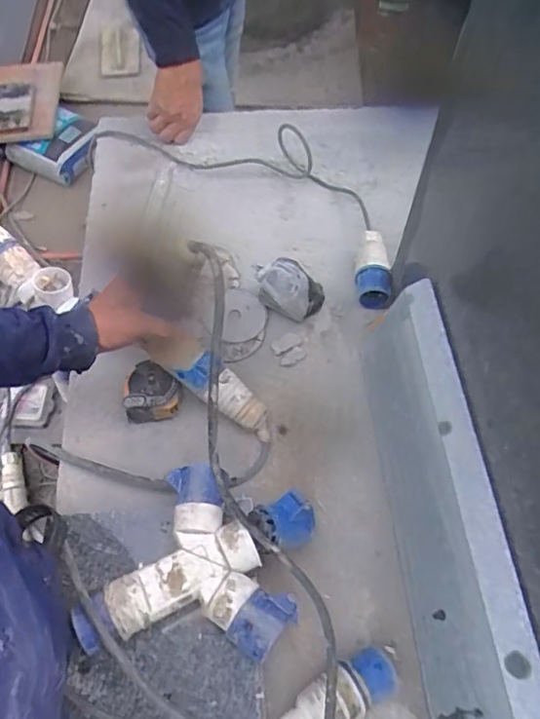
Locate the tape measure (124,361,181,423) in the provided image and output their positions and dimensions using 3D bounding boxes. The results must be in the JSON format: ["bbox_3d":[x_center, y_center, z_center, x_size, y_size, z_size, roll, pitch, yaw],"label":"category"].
[{"bbox_3d":[-0.144,0.041,0.681,0.066,0.045,0.064,0,60,0],"label":"tape measure"}]

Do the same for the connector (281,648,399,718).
[{"bbox_3d":[0.061,0.311,0.503,0.119,0.040,0.044,-27,64,-14],"label":"connector"}]

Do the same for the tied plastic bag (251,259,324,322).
[{"bbox_3d":[0.023,-0.092,0.741,0.096,0.076,0.053,16,62,9],"label":"tied plastic bag"}]

